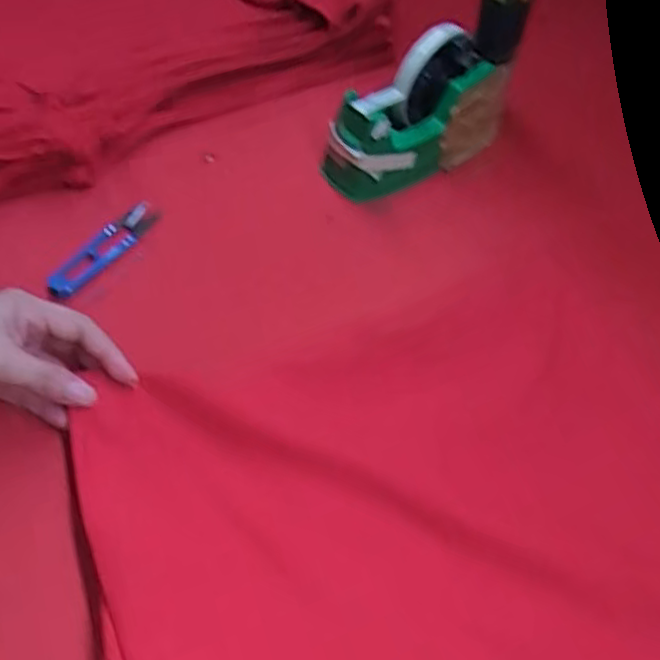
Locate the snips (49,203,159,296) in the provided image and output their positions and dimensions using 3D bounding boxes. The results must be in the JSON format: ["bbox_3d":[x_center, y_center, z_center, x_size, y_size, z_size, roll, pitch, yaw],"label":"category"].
[{"bbox_3d":[-0.160,-0.059,0.484,0.023,0.014,0.099,32,54,12],"label":"snips"}]

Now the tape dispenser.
[{"bbox_3d":[0.074,-0.175,0.542,0.164,0.092,0.055,-29,62,-24],"label":"tape dispenser"}]

